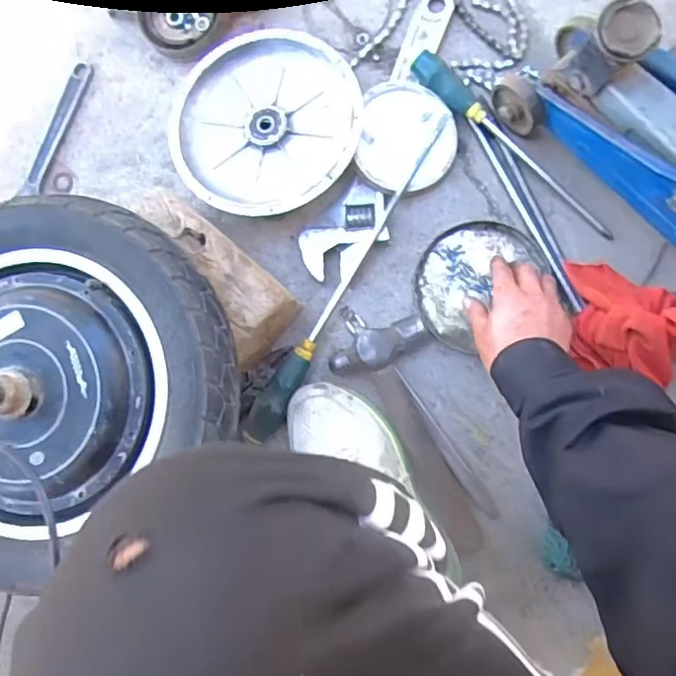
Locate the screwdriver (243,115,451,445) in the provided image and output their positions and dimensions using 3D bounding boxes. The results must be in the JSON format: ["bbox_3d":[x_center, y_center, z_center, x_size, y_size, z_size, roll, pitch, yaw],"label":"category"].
[{"bbox_3d":[0.007,-0.069,0.634,0.039,0.035,0.410,29,90,6],"label":"screwdriver"}]

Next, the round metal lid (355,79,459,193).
[{"bbox_3d":[0.079,-0.227,0.636,0.107,0.017,0.124,8,86,3],"label":"round metal lid"}]

